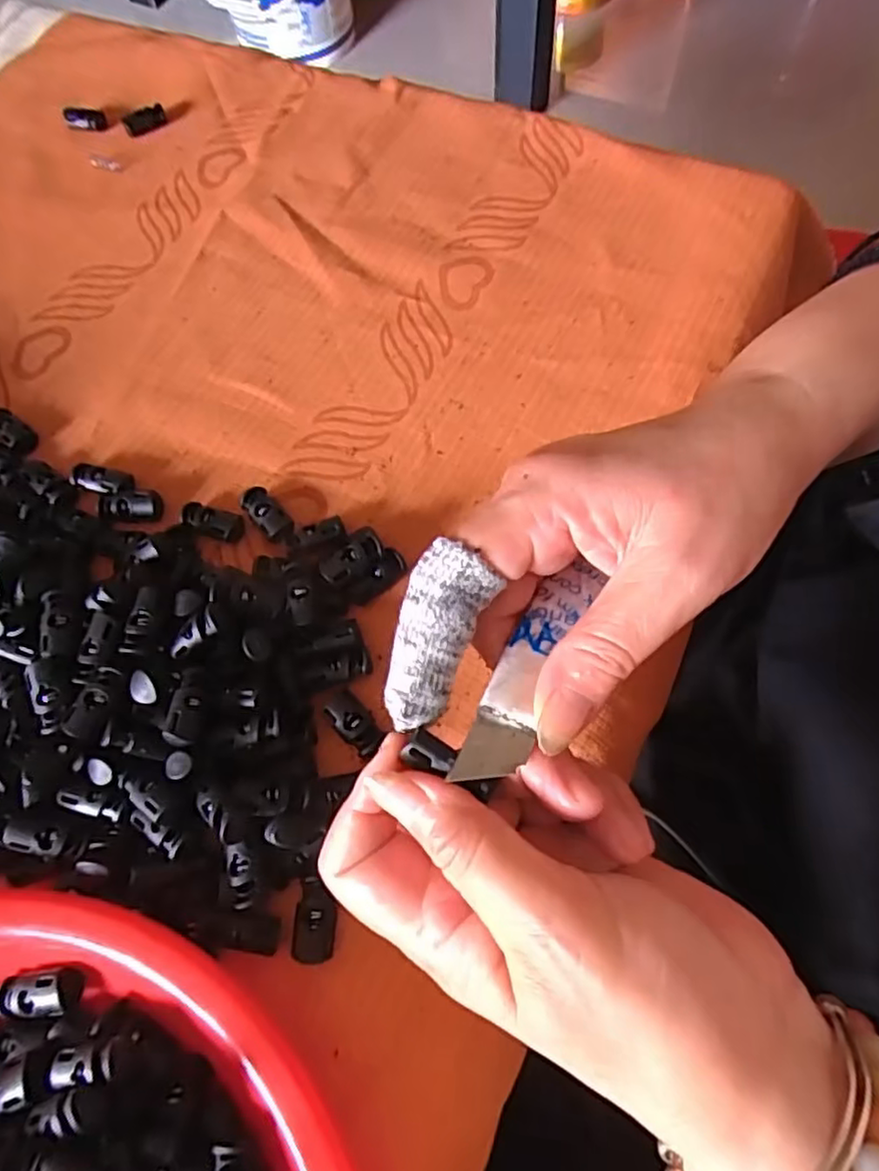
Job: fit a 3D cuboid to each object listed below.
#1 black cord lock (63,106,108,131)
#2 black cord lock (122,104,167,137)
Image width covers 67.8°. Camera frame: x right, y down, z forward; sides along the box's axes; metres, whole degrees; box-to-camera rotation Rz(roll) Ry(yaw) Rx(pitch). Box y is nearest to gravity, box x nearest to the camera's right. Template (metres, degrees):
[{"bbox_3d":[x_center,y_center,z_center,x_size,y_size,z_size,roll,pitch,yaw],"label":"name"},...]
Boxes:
[{"bbox_3d":[-0.224,-0.293,0.413,0.026,0.010,0.010,-1,66,3],"label":"black cord lock"},{"bbox_3d":[-0.185,-0.291,0.410,0.027,0.009,0.011,-35,69,-12],"label":"black cord lock"}]

